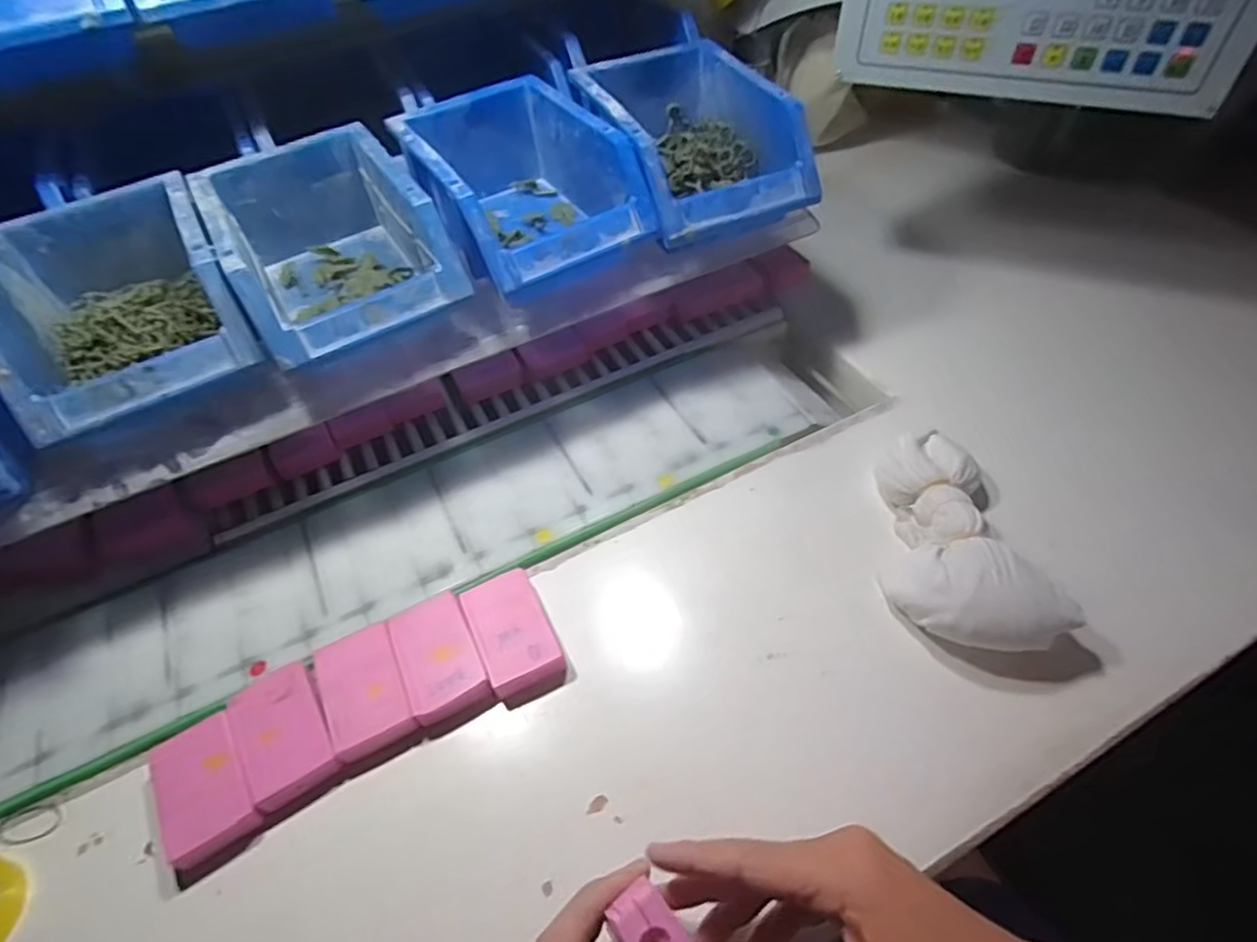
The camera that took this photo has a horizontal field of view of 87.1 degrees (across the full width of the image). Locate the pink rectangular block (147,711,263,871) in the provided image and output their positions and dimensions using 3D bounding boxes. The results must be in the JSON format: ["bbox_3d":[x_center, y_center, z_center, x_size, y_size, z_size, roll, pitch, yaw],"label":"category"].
[{"bbox_3d":[-0.230,0.172,0.359,0.044,0.016,0.069,-29,54,-18],"label":"pink rectangular block"}]

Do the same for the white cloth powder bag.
[{"bbox_3d":[0.196,0.040,0.417,0.092,0.048,0.162,-8,50,-1],"label":"white cloth powder bag"}]

